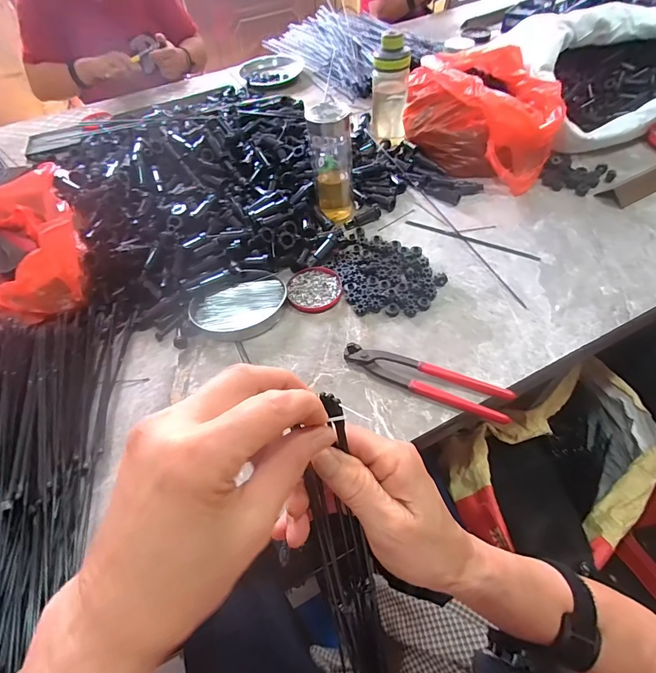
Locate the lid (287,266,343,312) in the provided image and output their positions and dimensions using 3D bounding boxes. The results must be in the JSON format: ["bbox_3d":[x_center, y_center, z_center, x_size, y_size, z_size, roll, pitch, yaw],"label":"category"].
[{"bbox_3d":[-0.020,-0.072,0.571,0.078,0.009,0.083,-2,53,3],"label":"lid"}]

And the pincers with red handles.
[{"bbox_3d":[0.118,0.048,0.467,0.200,0.018,0.050,20,57,18],"label":"pincers with red handles"}]

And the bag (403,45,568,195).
[{"bbox_3d":[0.294,-0.422,0.712,0.225,0.130,0.288,-39,60,-22],"label":"bag"}]

